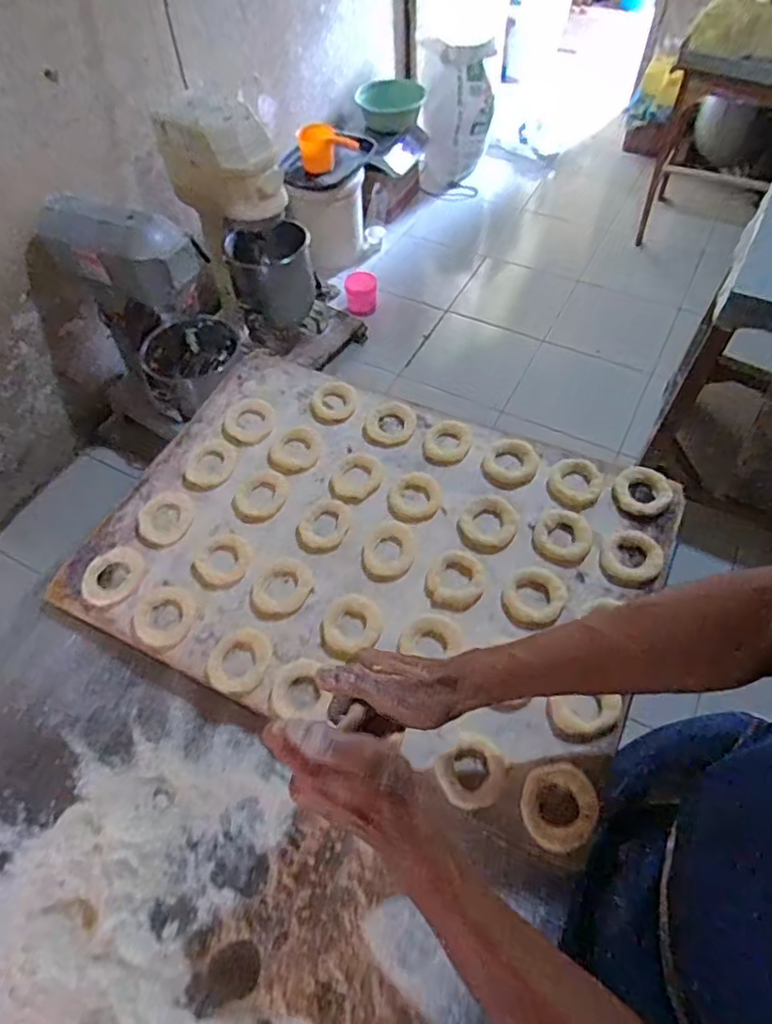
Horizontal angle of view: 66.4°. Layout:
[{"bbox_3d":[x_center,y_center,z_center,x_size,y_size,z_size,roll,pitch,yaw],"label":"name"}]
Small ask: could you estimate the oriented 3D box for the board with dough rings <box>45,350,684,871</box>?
[{"bbox_3d":[-0.016,0.031,0.653,0.578,0.021,0.414,22,60,16],"label":"board with dough rings"}]

